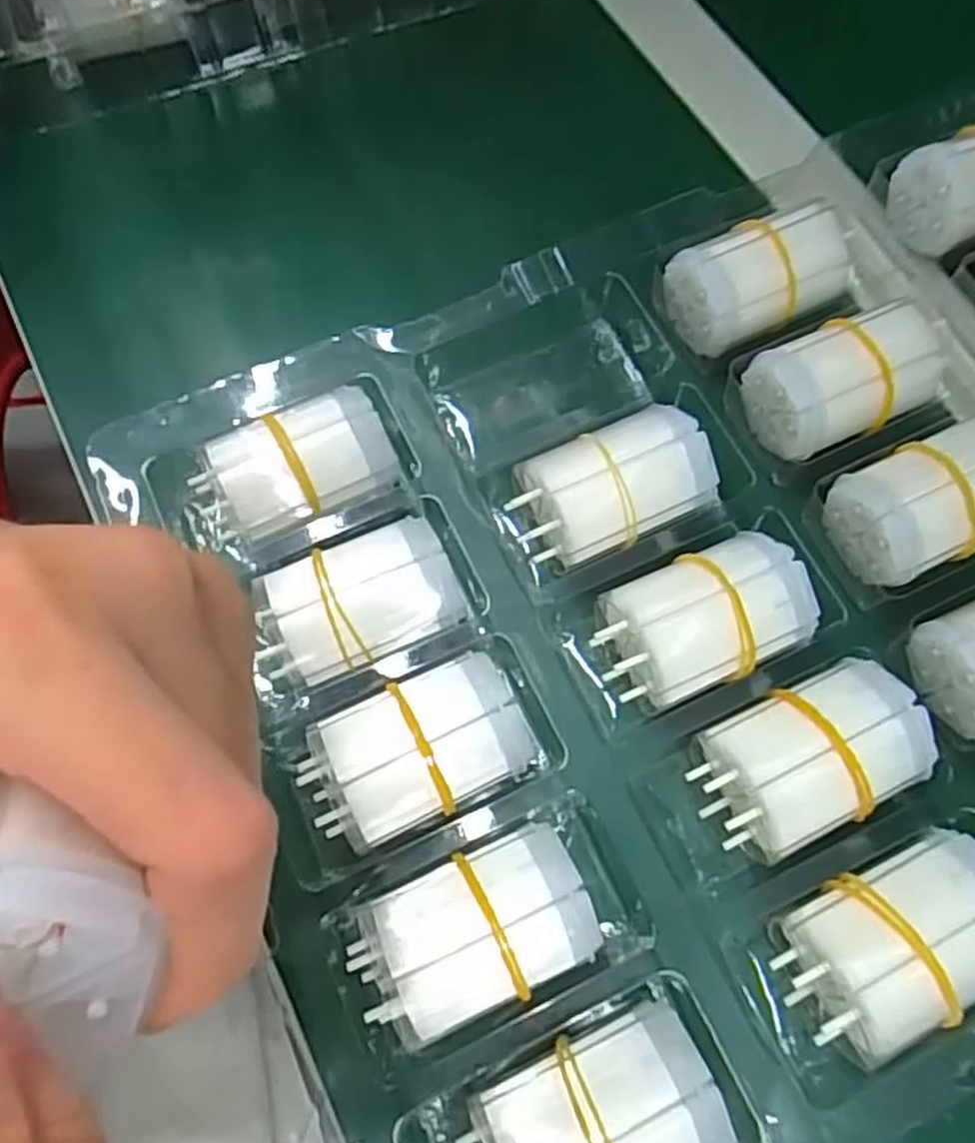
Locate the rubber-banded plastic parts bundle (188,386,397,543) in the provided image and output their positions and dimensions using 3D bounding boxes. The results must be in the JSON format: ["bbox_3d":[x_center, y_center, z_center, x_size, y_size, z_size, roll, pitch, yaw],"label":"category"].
[{"bbox_3d":[-0.063,-0.037,0.264,0.061,0.024,0.033,-21,71,-7],"label":"rubber-banded plastic parts bundle"}]

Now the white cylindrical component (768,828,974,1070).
[{"bbox_3d":[0.112,0.102,0.219,0.063,0.032,0.040,-27,72,-9],"label":"white cylindrical component"}]

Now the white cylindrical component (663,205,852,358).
[{"bbox_3d":[0.101,-0.107,0.293,0.059,0.033,0.034,-20,71,-7],"label":"white cylindrical component"}]

